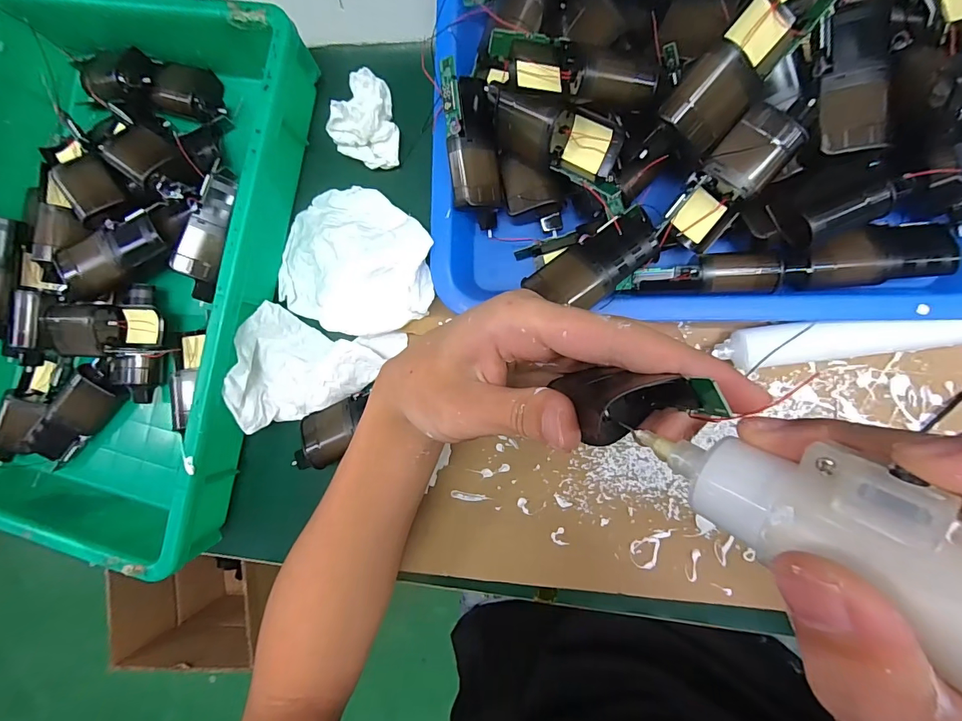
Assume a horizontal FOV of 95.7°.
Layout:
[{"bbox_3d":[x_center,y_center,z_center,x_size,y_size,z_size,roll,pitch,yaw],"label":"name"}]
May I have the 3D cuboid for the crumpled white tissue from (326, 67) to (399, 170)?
[{"bbox_3d":[-0.081,-0.173,0.307,0.041,0.039,0.062,4,89,9],"label":"crumpled white tissue"}]

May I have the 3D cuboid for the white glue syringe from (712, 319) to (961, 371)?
[{"bbox_3d":[0.233,-0.017,0.259,0.171,0.027,0.032,-6,87,9],"label":"white glue syringe"}]

